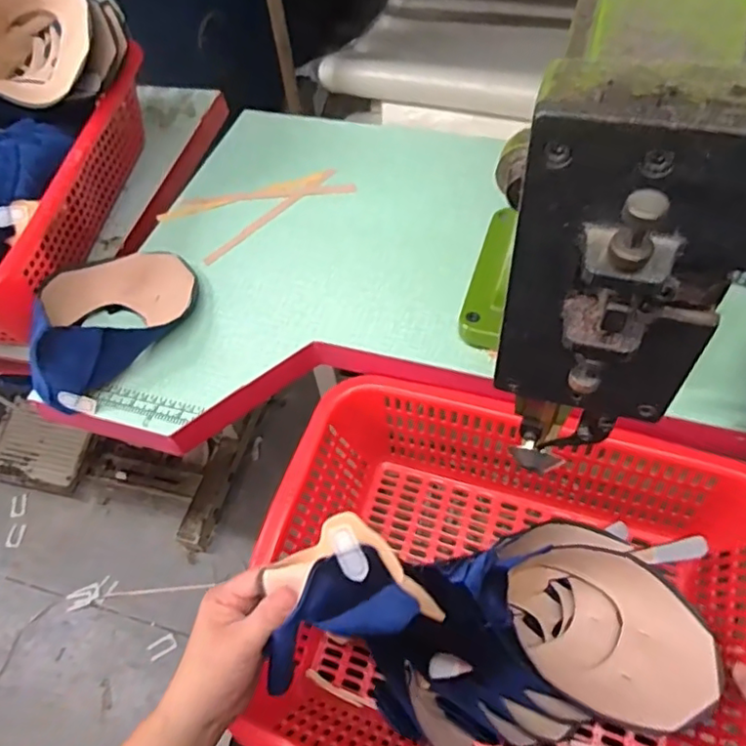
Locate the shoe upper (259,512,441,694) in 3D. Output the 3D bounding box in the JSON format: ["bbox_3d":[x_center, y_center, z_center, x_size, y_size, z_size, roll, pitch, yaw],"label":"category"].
[{"bbox_3d":[-0.025,0.152,0.404,0.120,0.104,0.066,-15,56,-5],"label":"shoe upper"}]

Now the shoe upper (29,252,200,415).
[{"bbox_3d":[-0.272,-0.068,0.594,0.129,0.065,0.193,31,64,23],"label":"shoe upper"}]

